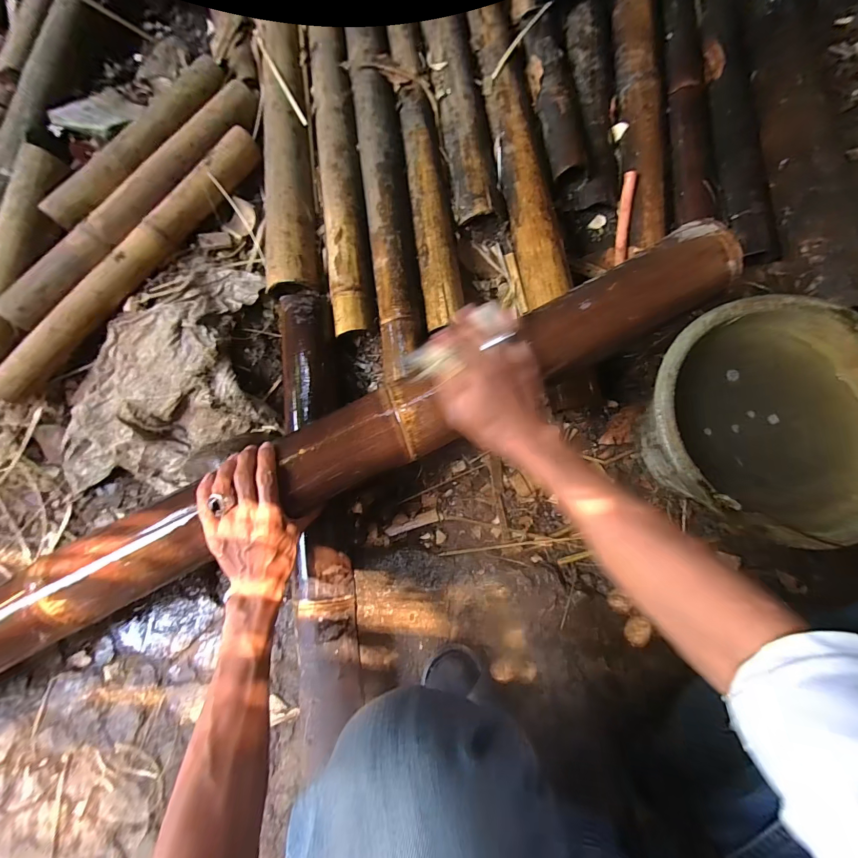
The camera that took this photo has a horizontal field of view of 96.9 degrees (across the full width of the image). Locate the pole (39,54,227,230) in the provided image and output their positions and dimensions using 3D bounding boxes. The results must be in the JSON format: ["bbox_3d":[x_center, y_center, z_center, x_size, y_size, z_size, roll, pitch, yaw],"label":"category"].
[{"bbox_3d":[-0.486,-0.486,0.633,0.053,0.039,0.382,37,86,8],"label":"pole"}]

